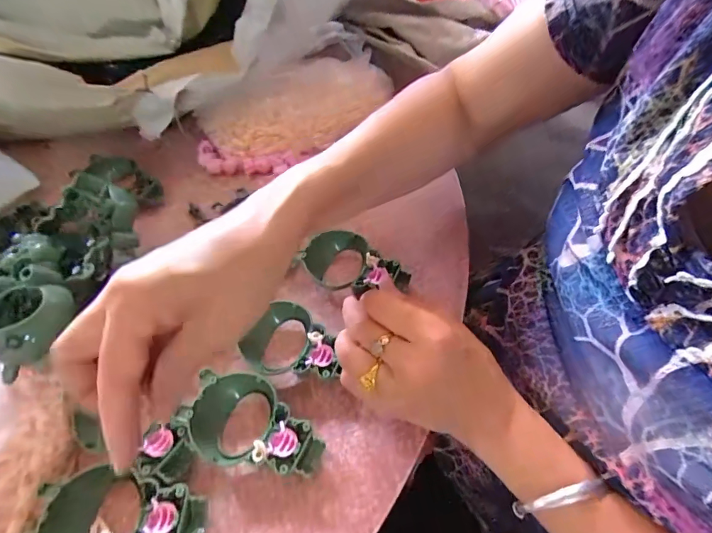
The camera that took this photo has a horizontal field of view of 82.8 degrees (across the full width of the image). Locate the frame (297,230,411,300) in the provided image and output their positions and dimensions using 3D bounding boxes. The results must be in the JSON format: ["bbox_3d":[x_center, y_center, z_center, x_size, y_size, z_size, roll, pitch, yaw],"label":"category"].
[{"bbox_3d":[-0.005,0.001,0.359,0.103,0.023,0.055,20,58,24],"label":"frame"}]

